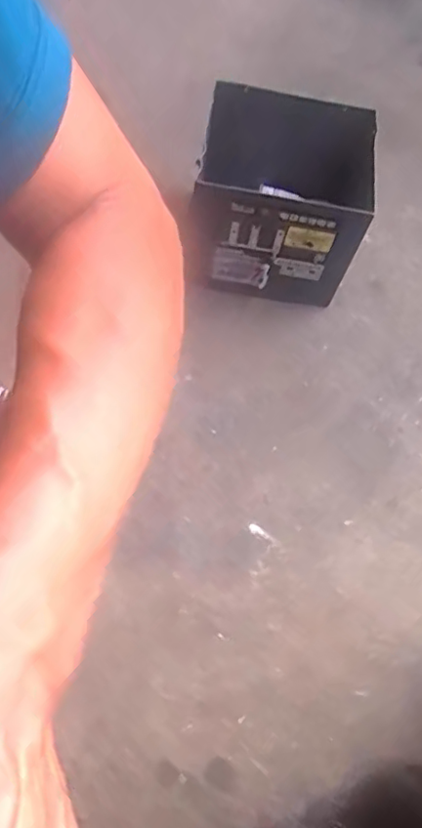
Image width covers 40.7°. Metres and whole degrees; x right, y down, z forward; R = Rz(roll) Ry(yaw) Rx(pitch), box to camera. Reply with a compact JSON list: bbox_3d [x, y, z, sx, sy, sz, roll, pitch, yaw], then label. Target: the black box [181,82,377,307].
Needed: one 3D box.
[{"bbox_3d":[0.084,-0.257,0.672,0.180,0.151,0.177,8,63,1],"label":"black box"}]

